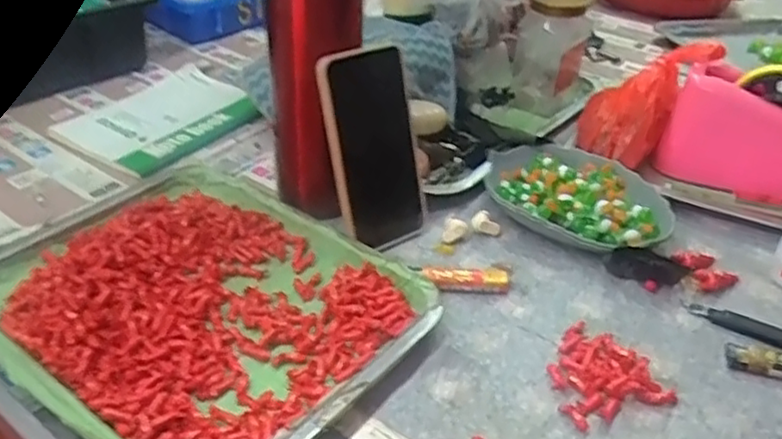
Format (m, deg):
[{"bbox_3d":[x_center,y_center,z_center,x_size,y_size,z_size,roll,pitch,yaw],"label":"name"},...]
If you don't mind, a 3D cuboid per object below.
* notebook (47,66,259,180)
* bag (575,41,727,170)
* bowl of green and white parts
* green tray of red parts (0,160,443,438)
[{"bbox_3d":[-0.247,-0.114,0.744,0.158,0.013,0.188,26,41,27],"label":"notebook"},{"bbox_3d":[0.246,-0.117,0.671,0.108,0.103,0.092,15,38,16],"label":"bag"},{"bbox_3d":[0.165,-0.019,0.620,0.163,0.037,0.112,24,41,25],"label":"bowl of green and white parts"},{"bbox_3d":[-0.144,0.057,0.501,0.303,0.026,0.241,25,41,26],"label":"green tray of red parts"}]

